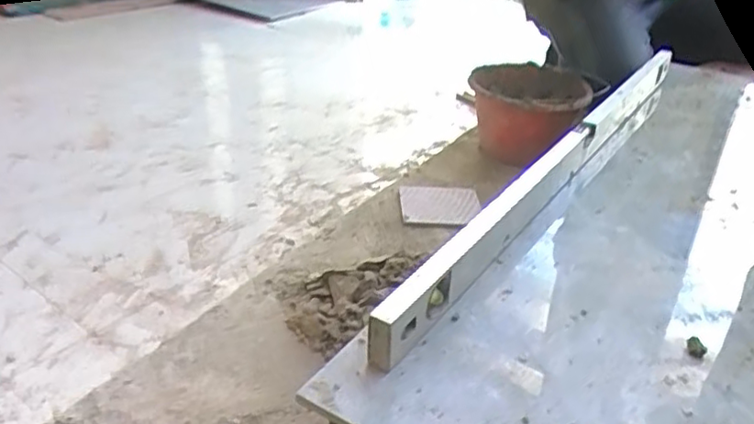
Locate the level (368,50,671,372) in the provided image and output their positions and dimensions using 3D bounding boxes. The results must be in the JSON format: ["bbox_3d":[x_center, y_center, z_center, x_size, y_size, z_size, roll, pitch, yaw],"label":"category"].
[{"bbox_3d":[0.257,-0.075,0.816,0.028,0.061,0.893,22,35,28],"label":"level"}]

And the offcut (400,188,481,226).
[{"bbox_3d":[0.116,-0.012,1.155,0.154,0.015,0.085,0,53,-22],"label":"offcut"}]

